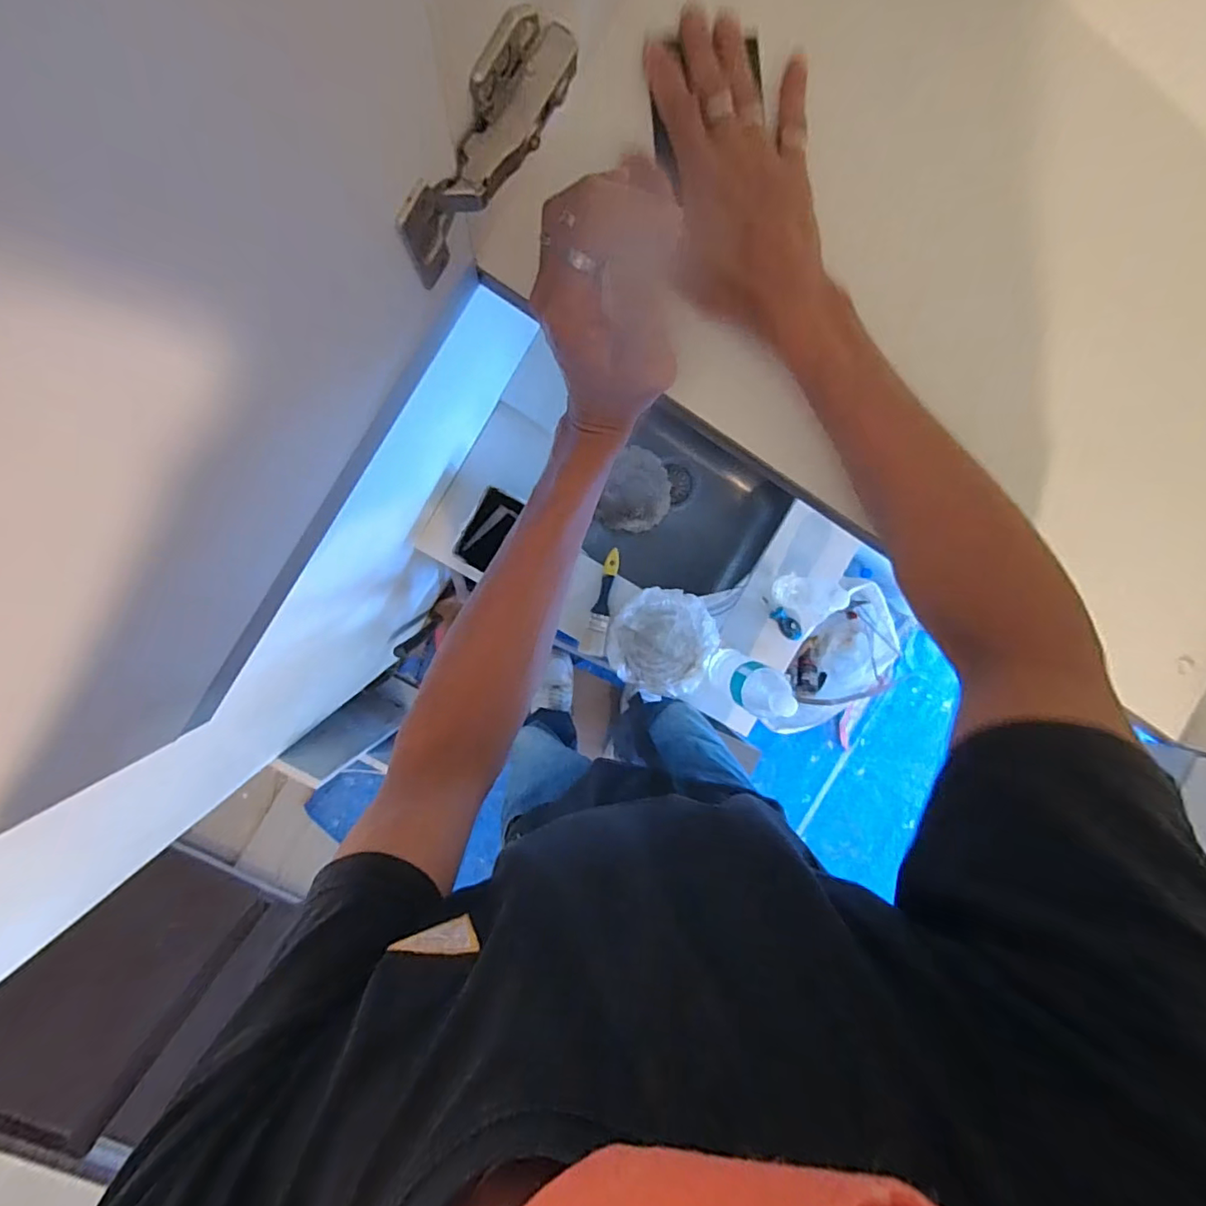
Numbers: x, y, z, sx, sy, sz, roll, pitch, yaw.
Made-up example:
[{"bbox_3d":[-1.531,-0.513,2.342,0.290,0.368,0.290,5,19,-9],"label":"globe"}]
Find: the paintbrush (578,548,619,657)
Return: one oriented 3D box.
[{"bbox_3d":[0.001,0.001,0.948,0.038,0.014,0.183,13,93,-9],"label":"paintbrush"}]

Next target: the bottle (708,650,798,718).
[{"bbox_3d":[0.222,0.120,0.872,0.059,0.249,0.070,31,90,-10],"label":"bottle"}]

